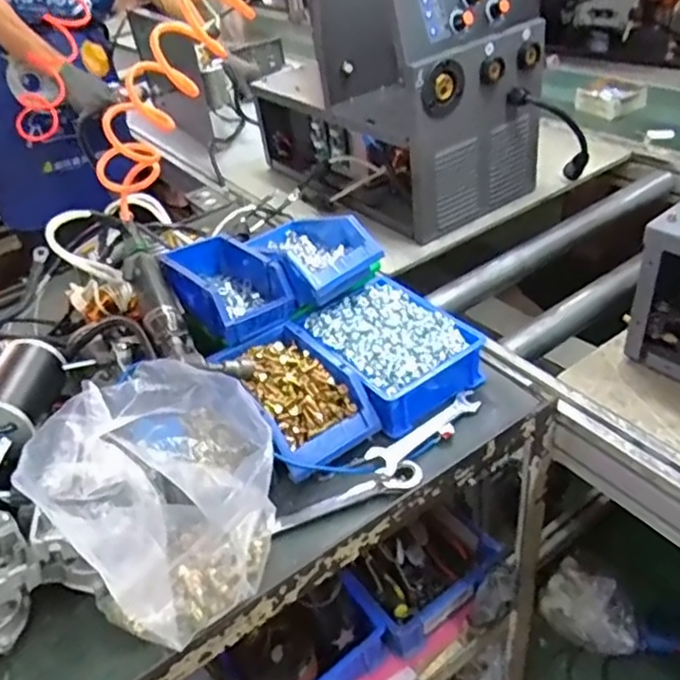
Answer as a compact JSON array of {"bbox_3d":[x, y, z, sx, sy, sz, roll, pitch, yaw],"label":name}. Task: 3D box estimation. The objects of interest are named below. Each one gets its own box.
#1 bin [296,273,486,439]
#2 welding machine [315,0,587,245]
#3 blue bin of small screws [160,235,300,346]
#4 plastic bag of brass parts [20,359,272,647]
[{"bbox_3d":[0.058,0.004,0.768,0.152,0.053,0.194,-27,41,-23],"label":"bin"},{"bbox_3d":[0.153,-0.447,1.043,0.271,0.378,0.333,-26,41,-22],"label":"welding machine"},{"bbox_3d":[-0.144,-0.073,0.798,0.108,0.061,0.177,-28,42,-25],"label":"blue bin of small screws"},{"bbox_3d":[-0.150,0.129,0.545,0.154,0.196,0.170,8,40,21],"label":"plastic bag of brass parts"}]

